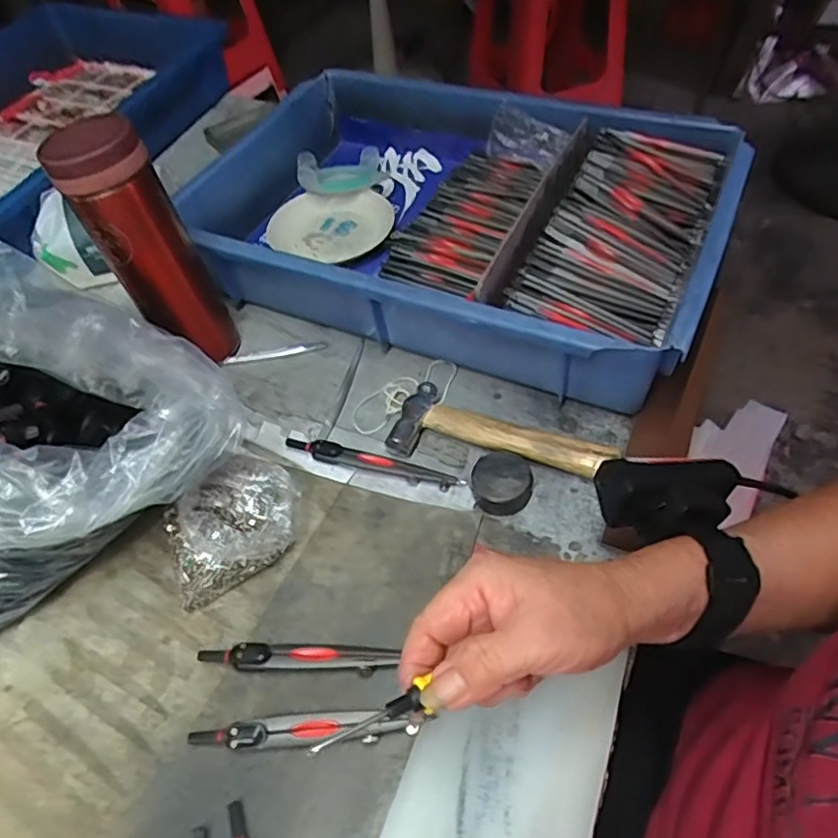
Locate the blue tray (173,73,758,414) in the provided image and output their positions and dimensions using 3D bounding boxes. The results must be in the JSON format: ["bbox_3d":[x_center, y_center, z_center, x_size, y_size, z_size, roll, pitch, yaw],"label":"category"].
[{"bbox_3d":[0.026,-0.180,0.530,0.427,0.083,0.287,20,57,19],"label":"blue tray"}]

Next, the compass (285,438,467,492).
[{"bbox_3d":[-0.033,0.031,0.442,0.130,0.006,0.016,13,55,15],"label":"compass"}]

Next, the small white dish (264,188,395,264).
[{"bbox_3d":[-0.083,-0.189,0.602,0.104,0.018,0.104,-2,53,3],"label":"small white dish"}]

